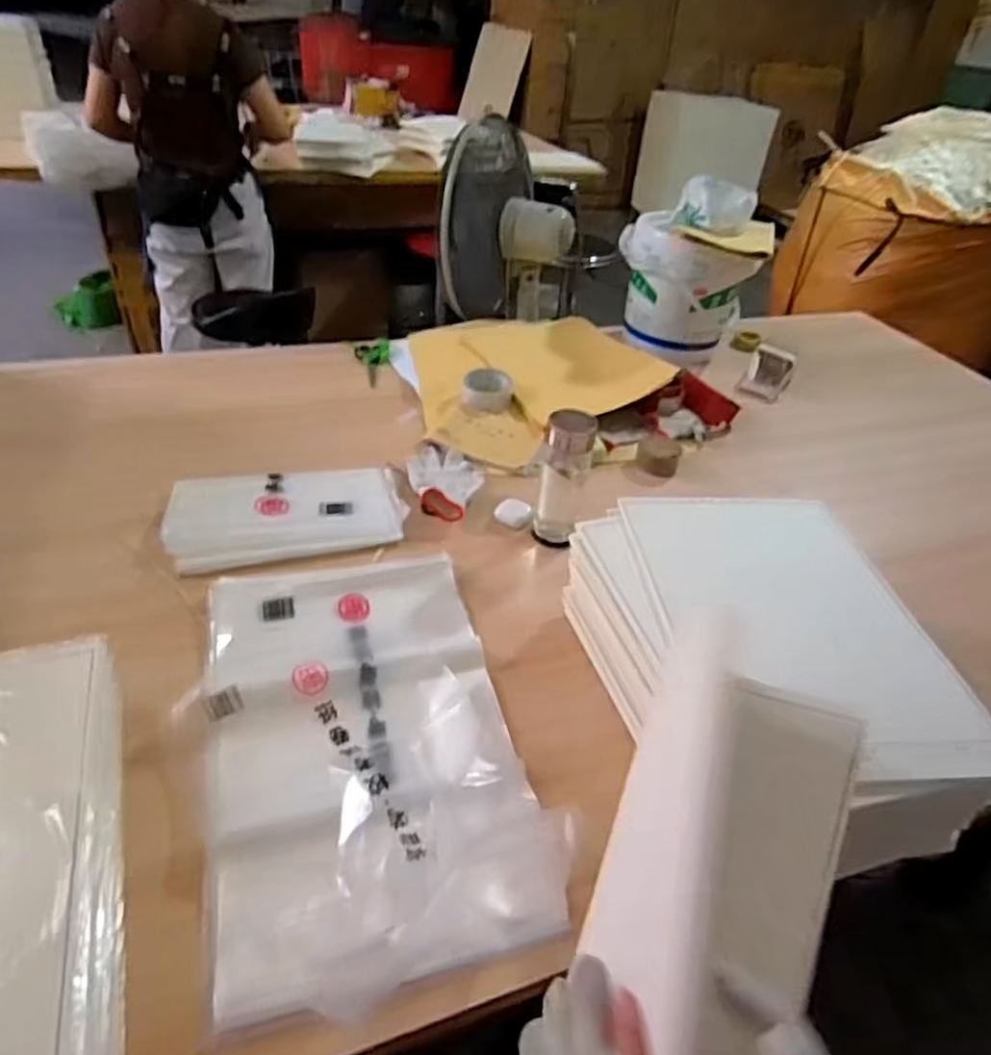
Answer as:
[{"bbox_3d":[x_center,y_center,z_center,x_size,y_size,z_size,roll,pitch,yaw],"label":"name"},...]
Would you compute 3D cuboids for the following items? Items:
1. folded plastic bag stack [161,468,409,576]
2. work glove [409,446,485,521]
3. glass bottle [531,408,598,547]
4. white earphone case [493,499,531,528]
[{"bbox_3d":[-0.290,-0.026,0.971,0.308,0.020,0.191,-8,41,-19],"label":"folded plastic bag stack"},{"bbox_3d":[-0.077,-0.078,1.065,0.106,0.035,0.187,0,39,-9],"label":"work glove"},{"bbox_3d":[0.090,-0.055,0.936,0.066,0.189,0.077,11,38,5],"label":"glass bottle"},{"bbox_3d":[0.025,-0.020,1.024,0.051,0.034,0.034,11,38,5],"label":"white earphone case"}]

